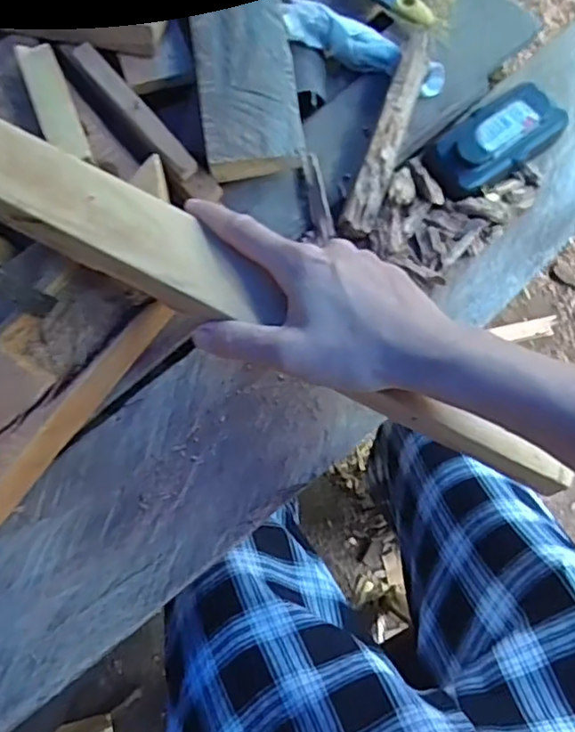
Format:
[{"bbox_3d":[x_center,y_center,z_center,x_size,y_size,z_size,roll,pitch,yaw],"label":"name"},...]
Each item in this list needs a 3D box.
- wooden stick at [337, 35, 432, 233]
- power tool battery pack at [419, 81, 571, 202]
[{"bbox_3d":[0.071,-0.161,0.425,0.022,0.027,0.149,20,76,6],"label":"wooden stick"},{"bbox_3d":[0.149,-0.163,0.436,0.104,0.026,0.049,-36,77,-9],"label":"power tool battery pack"}]

